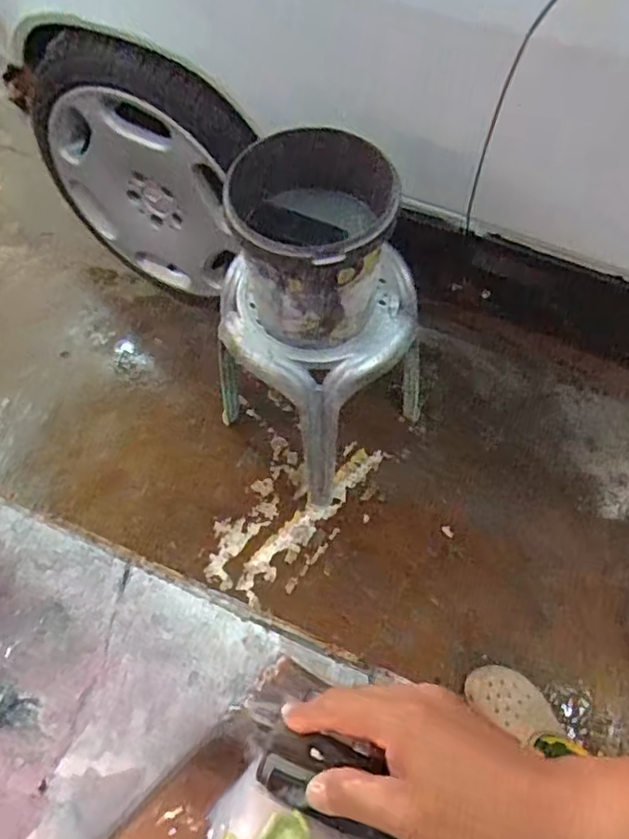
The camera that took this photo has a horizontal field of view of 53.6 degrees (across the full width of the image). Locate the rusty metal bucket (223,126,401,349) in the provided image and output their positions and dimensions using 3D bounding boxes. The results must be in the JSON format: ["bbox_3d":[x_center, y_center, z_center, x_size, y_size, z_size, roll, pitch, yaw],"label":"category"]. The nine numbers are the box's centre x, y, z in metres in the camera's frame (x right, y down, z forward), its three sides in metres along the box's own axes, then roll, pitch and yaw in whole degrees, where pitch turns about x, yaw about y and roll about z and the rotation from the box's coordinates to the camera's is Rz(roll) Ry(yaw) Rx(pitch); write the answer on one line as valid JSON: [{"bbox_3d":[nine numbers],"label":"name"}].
[{"bbox_3d":[0.002,-0.259,0.904,0.208,0.225,0.228,0,62,0],"label":"rusty metal bucket"}]

